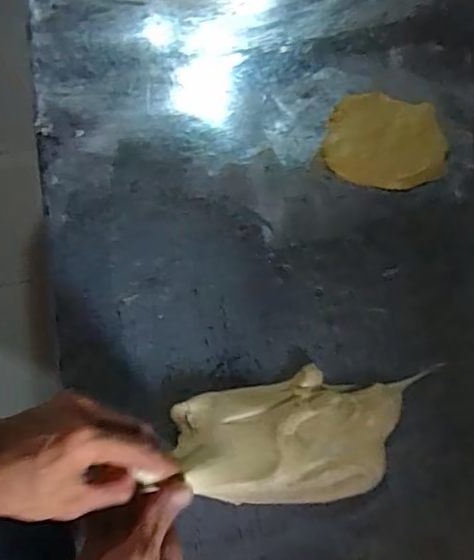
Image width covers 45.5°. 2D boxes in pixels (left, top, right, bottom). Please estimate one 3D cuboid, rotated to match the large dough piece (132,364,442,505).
[{"bbox_3d":[0.047,0.120,0.444,0.188,0.040,0.098,-1,66,-1],"label":"large dough piece"}]

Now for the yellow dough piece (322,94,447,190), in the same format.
[{"bbox_3d":[0.145,-0.136,0.552,0.114,0.010,0.106,0,66,0],"label":"yellow dough piece"}]

